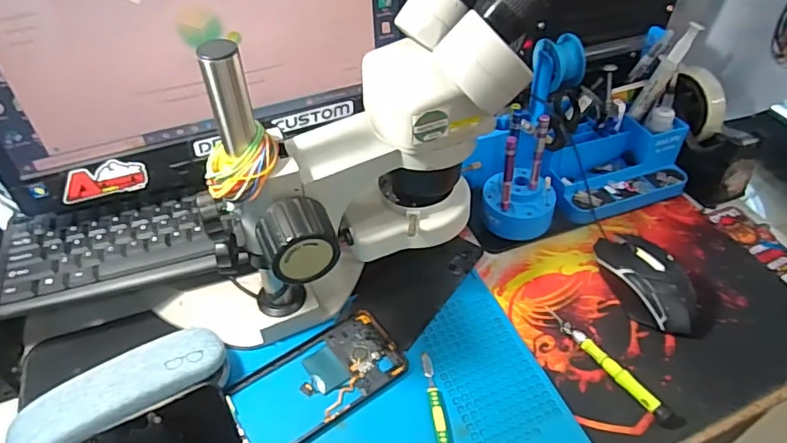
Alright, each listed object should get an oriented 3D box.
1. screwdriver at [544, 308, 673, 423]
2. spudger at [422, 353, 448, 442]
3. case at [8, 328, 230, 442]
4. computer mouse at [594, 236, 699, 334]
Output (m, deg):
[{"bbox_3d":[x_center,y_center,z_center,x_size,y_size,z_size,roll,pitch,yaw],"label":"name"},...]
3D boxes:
[{"bbox_3d":[0.185,0.123,0.464,0.014,0.010,0.126,-27,52,-24],"label":"screwdriver"},{"bbox_3d":[0.036,0.161,0.429,0.010,0.007,0.119,-6,46,-6],"label":"spudger"},{"bbox_3d":[-0.209,0.140,0.420,0.151,0.049,0.066,-30,53,-26],"label":"case"},{"bbox_3d":[0.241,0.053,0.510,0.054,0.039,0.115,-14,47,-13],"label":"computer mouse"}]

